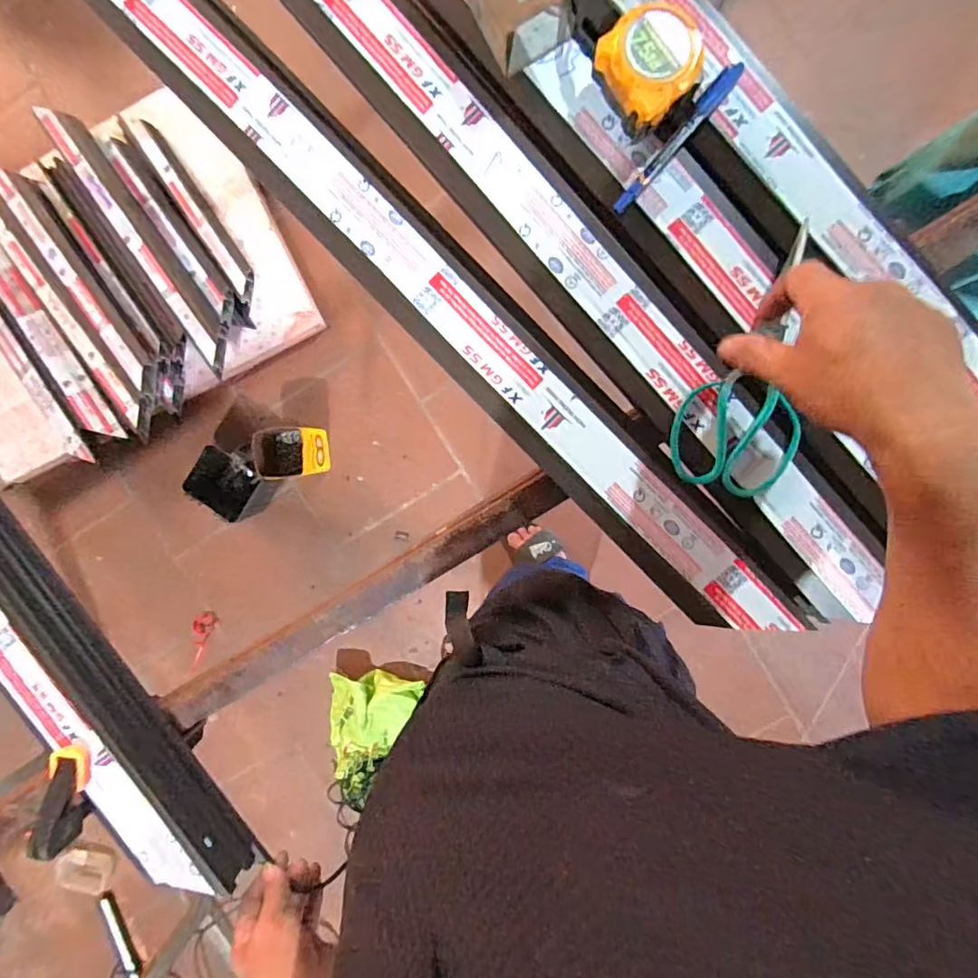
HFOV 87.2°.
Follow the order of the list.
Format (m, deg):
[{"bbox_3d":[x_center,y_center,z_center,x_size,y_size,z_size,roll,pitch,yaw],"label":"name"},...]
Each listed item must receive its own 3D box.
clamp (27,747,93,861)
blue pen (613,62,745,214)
[{"bbox_3d":[-0.391,0.288,0.480,0.026,0.047,0.086,-3,74,4],"label":"clamp"},{"bbox_3d":[0.148,-0.274,0.405,0.015,0.013,0.137,40,95,-1],"label":"blue pen"}]

